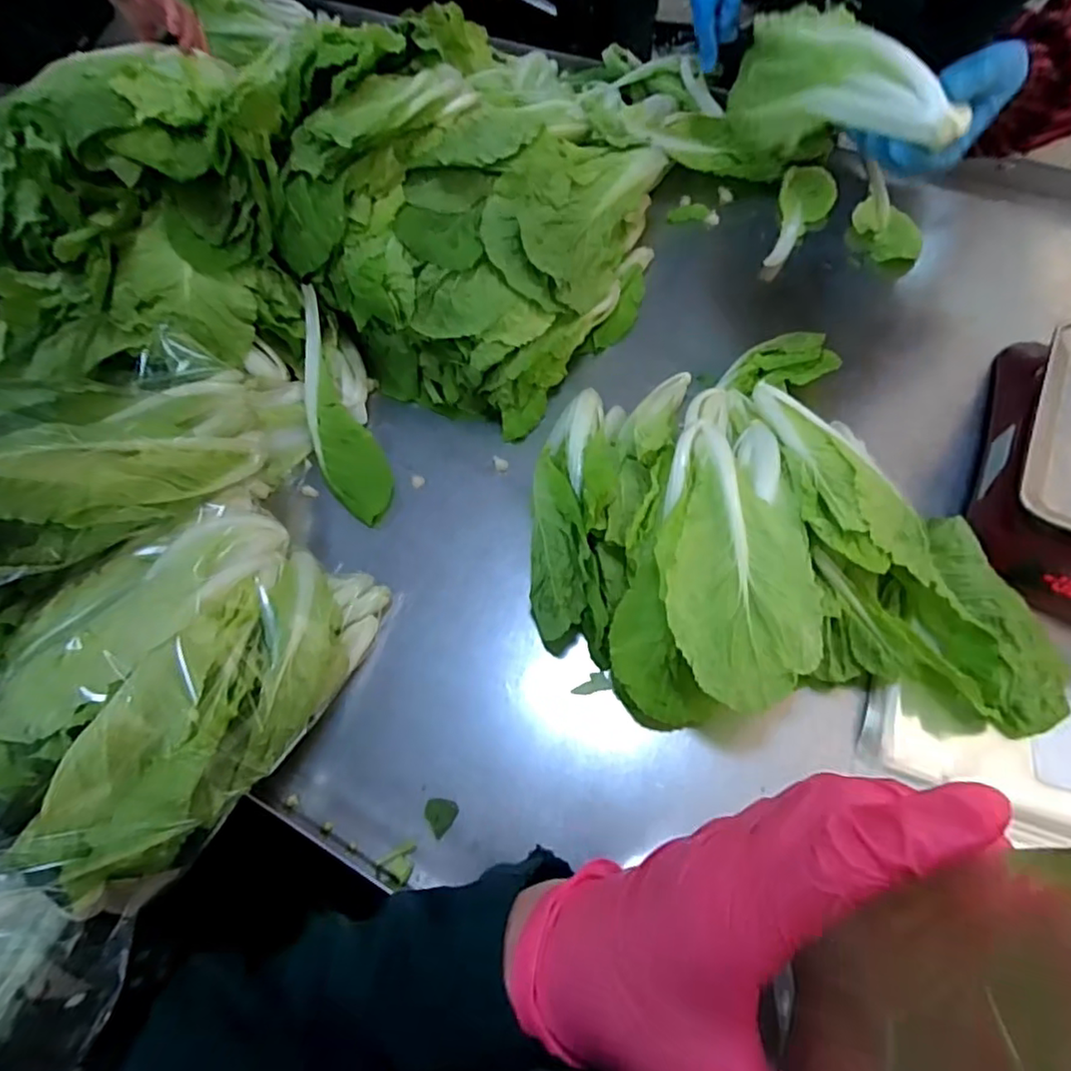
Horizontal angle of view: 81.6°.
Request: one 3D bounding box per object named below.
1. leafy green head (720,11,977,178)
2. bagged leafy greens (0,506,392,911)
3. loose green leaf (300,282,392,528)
[{"bbox_3d":[0.265,-0.397,0.562,0.055,0.122,0.250,-26,40,-10],"label":"leafy green head"},{"bbox_3d":[-0.306,0.105,0.544,0.235,0.154,0.294,23,66,14],"label":"bagged leafy greens"},{"bbox_3d":[-0.232,-0.145,0.718,0.070,0.035,0.288,-20,79,-7],"label":"loose green leaf"}]

